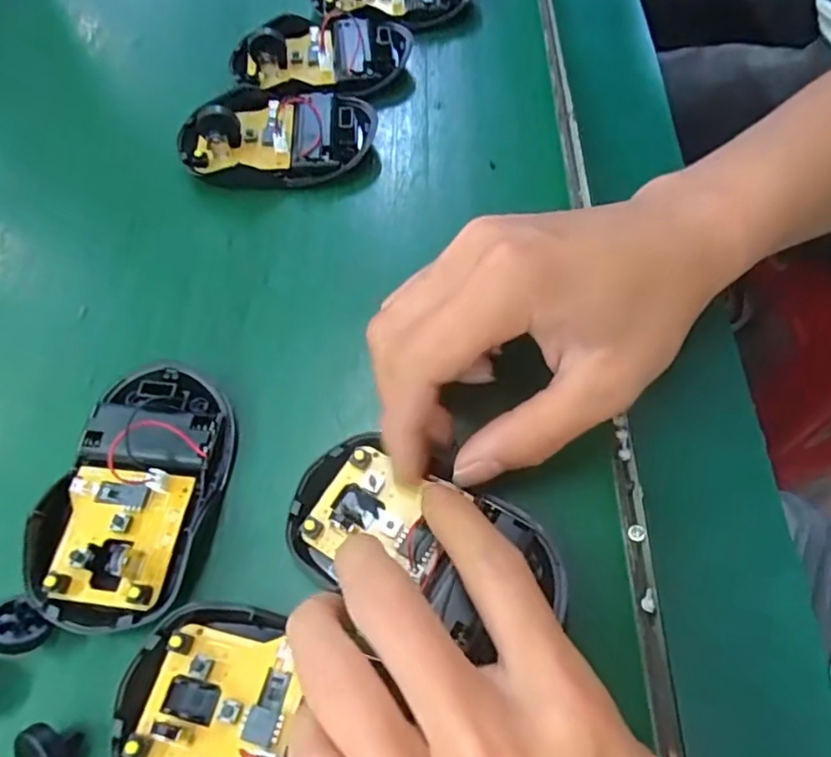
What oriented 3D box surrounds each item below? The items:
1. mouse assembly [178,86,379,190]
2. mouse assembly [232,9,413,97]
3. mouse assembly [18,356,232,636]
[{"bbox_3d":[-0.069,-0.124,0.310,0.094,0.022,0.060,-9,62,-4],"label":"mouse assembly"},{"bbox_3d":[-0.052,-0.179,0.339,0.095,0.019,0.062,1,62,2],"label":"mouse assembly"},{"bbox_3d":[-0.102,0.040,0.229,0.058,0.023,0.095,9,62,6],"label":"mouse assembly"}]

